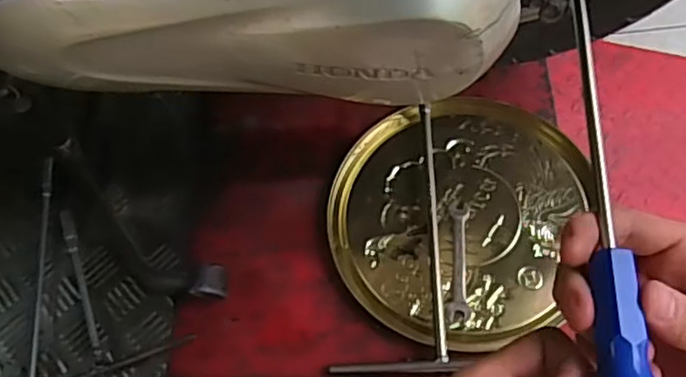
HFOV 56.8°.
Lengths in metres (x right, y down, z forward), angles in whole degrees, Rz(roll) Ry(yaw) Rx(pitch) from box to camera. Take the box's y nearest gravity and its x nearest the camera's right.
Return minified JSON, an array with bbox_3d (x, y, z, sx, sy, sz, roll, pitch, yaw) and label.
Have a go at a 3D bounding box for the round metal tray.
[{"bbox_3d":[0.108,0.023,0.629,0.228,0.035,0.256,19,69,16],"label":"round metal tray"}]

